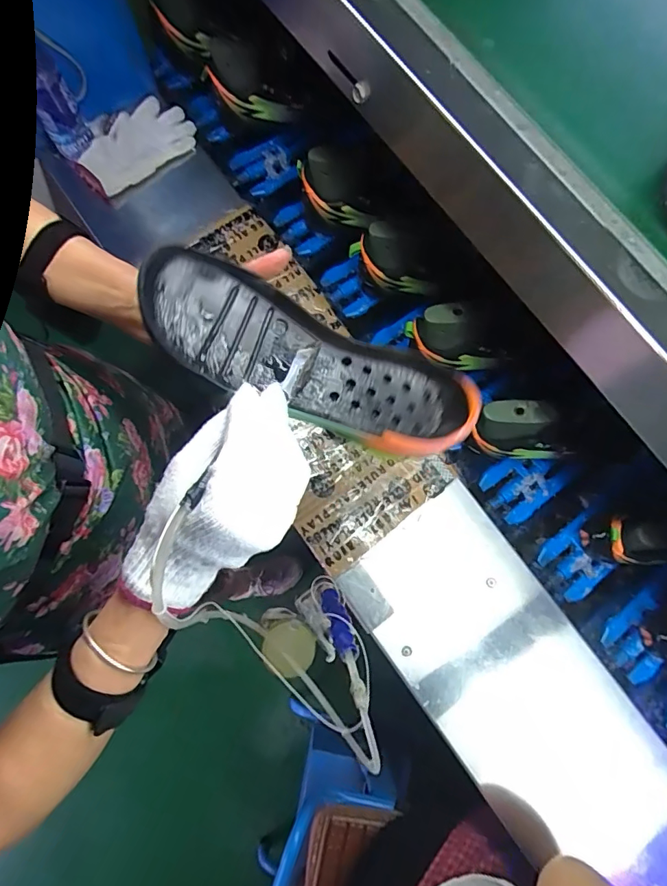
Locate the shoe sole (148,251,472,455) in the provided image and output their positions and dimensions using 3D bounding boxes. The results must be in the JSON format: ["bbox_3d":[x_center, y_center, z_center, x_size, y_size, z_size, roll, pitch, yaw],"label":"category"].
[{"bbox_3d":[-0.020,-0.065,0.372,0.265,0.040,0.088,24,79,-4],"label":"shoe sole"}]

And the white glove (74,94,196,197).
[{"bbox_3d":[-0.338,-0.507,0.796,0.126,0.044,0.205,42,81,8],"label":"white glove"}]

